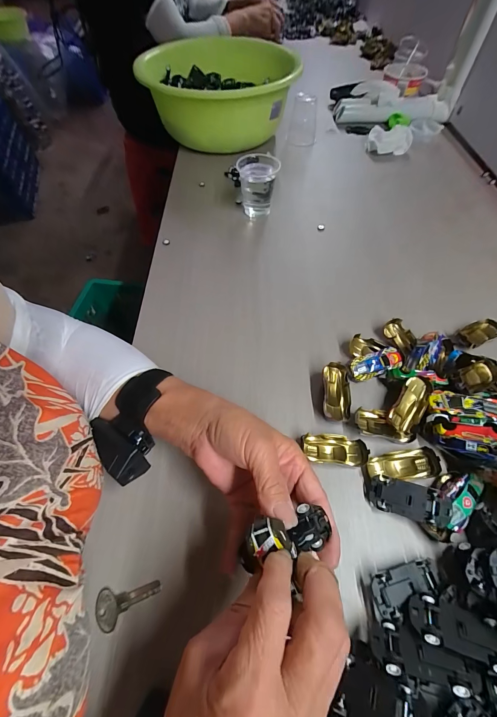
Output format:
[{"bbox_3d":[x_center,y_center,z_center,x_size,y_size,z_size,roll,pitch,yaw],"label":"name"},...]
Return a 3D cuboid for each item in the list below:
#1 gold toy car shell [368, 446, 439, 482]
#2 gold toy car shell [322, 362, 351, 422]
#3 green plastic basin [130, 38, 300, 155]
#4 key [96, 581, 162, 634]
[{"bbox_3d":[0.149,0.104,0.289,0.060,0.021,0.026,-5,60,-2],"label":"gold toy car shell"},{"bbox_3d":[0.096,0.037,0.323,0.031,0.022,0.060,3,60,2],"label":"gold toy car shell"},{"bbox_3d":[-0.051,-0.515,0.595,0.291,0.116,0.260,-19,62,-10],"label":"green plastic basin"},{"bbox_3d":[-0.097,0.199,0.244,0.050,0.007,0.027,-15,61,-8],"label":"key"}]

